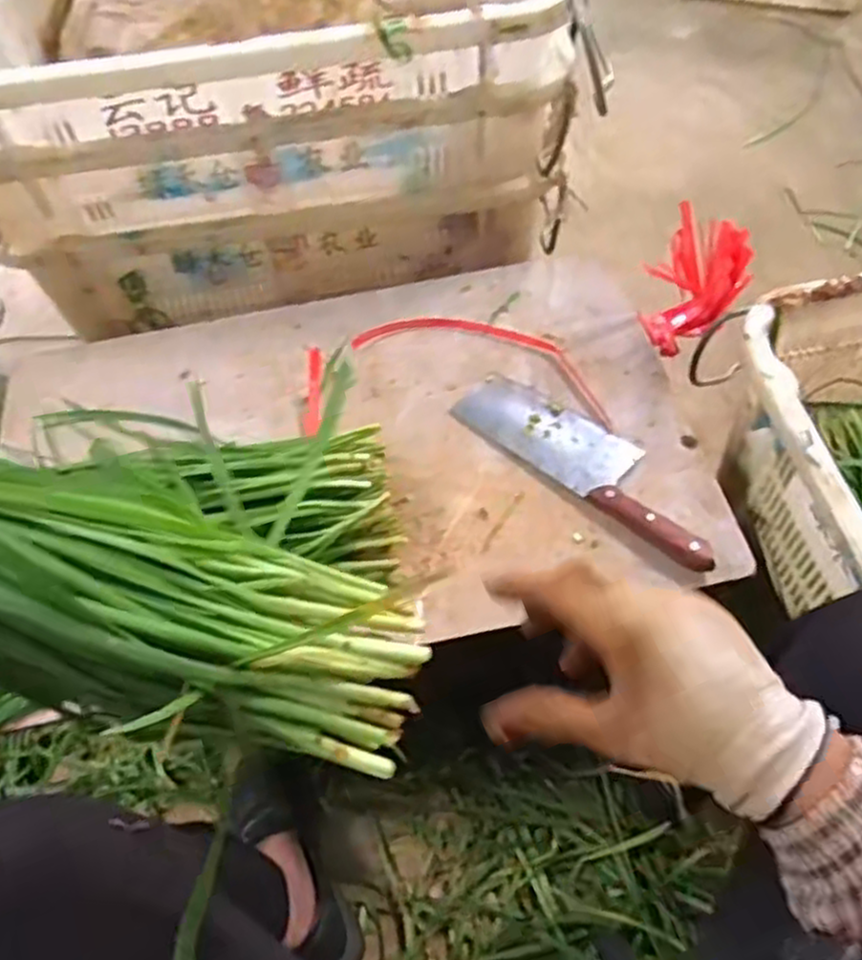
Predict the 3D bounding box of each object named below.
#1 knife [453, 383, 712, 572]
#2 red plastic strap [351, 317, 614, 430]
[{"bbox_3d":[0.147,-0.021,0.712,0.273,0.024,0.078,34,67,22],"label":"knife"},{"bbox_3d":[0.059,-0.129,0.795,0.286,0.015,0.071,21,63,16],"label":"red plastic strap"}]

